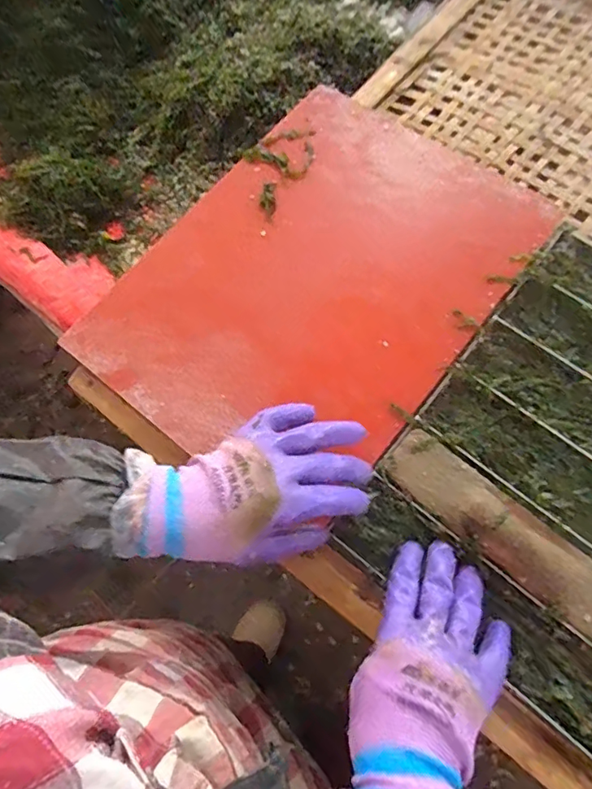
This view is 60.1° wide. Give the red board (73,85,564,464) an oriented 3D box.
[{"bbox_3d":[0.019,-0.108,0.476,0.292,0.014,0.386,36,77,15],"label":"red board"}]

